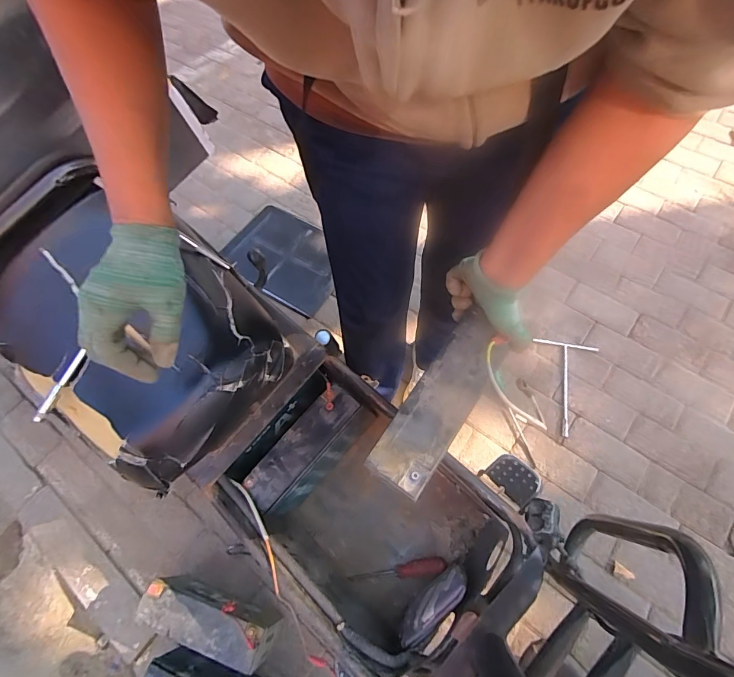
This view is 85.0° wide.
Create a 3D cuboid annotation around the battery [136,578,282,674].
[{"bbox_3d":[-0.313,0.586,0.842,0.265,0.178,0.088,16,64,12],"label":"battery"}]

